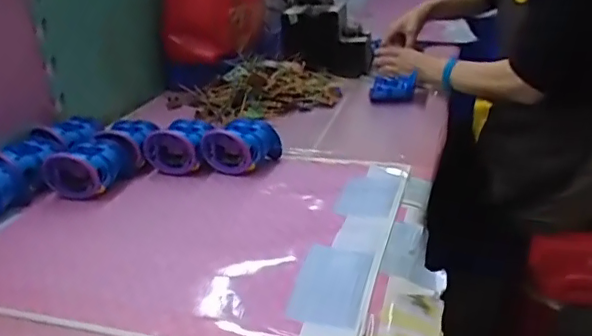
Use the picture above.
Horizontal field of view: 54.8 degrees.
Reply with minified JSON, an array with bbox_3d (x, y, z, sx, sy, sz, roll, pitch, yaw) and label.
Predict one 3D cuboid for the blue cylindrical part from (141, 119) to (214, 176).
[{"bbox_3d":[-0.168,-0.034,0.845,0.085,0.065,0.077,5,27,16],"label":"blue cylindrical part"}]

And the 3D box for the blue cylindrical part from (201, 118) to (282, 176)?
[{"bbox_3d":[-0.078,-0.033,0.829,0.085,0.071,0.080,15,31,32],"label":"blue cylindrical part"}]

